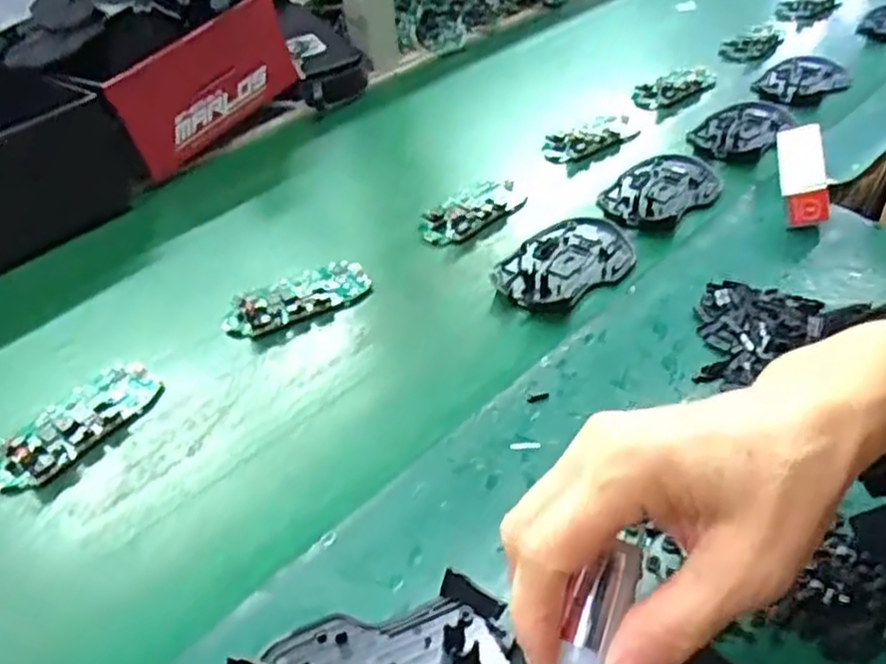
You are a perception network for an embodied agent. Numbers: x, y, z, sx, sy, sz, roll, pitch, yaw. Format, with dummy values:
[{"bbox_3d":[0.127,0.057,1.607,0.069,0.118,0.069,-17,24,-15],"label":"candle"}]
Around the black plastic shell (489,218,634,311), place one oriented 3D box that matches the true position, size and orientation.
[{"bbox_3d":[0.086,-0.049,0.519,0.075,0.010,0.114,29,52,32],"label":"black plastic shell"}]

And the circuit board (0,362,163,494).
[{"bbox_3d":[-0.205,0.051,0.421,0.048,0.010,0.098,19,44,26],"label":"circuit board"}]

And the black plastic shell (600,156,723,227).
[{"bbox_3d":[0.171,-0.111,0.590,0.120,0.010,0.073,-34,50,-28],"label":"black plastic shell"}]

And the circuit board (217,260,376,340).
[{"bbox_3d":[-0.097,-0.022,0.501,0.098,0.011,0.044,-25,46,-20],"label":"circuit board"}]

